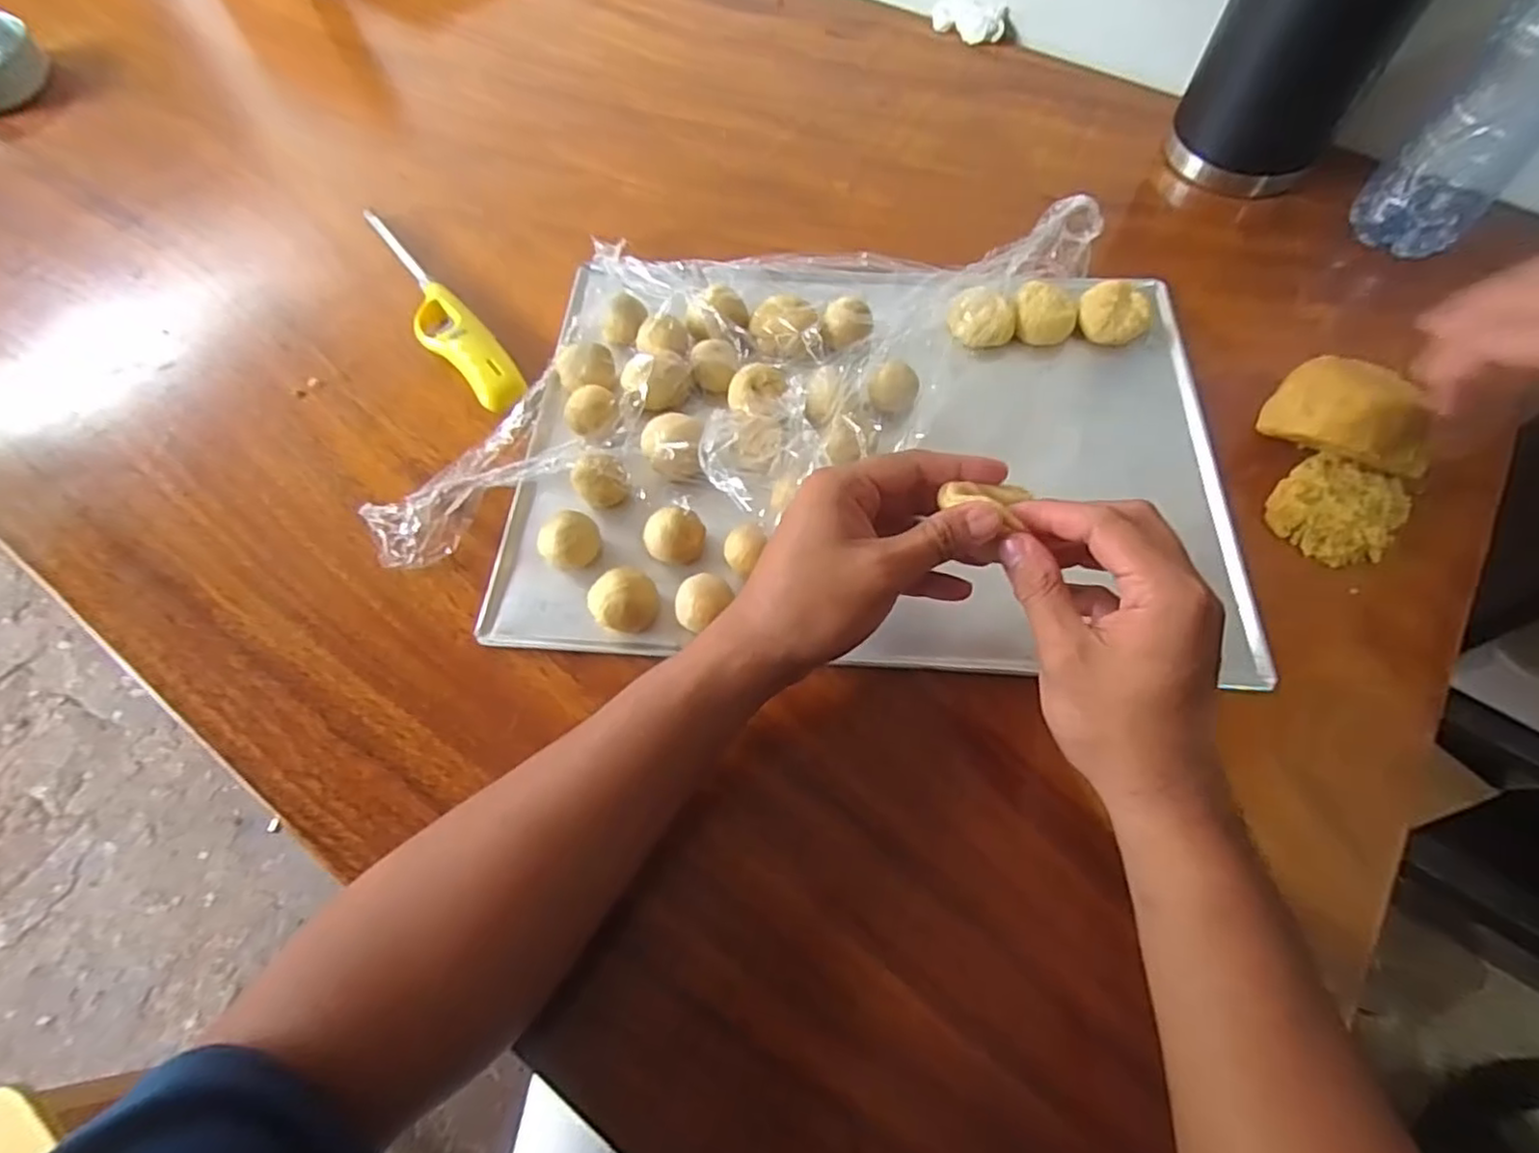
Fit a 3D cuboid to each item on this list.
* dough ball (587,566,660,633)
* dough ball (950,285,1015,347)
[{"bbox_3d":[-0.085,0.014,0.396,0.038,0.032,0.032,-33,66,-15],"label":"dough ball"},{"bbox_3d":[0.156,-0.188,0.495,0.046,0.028,0.035,0,62,2],"label":"dough ball"}]

